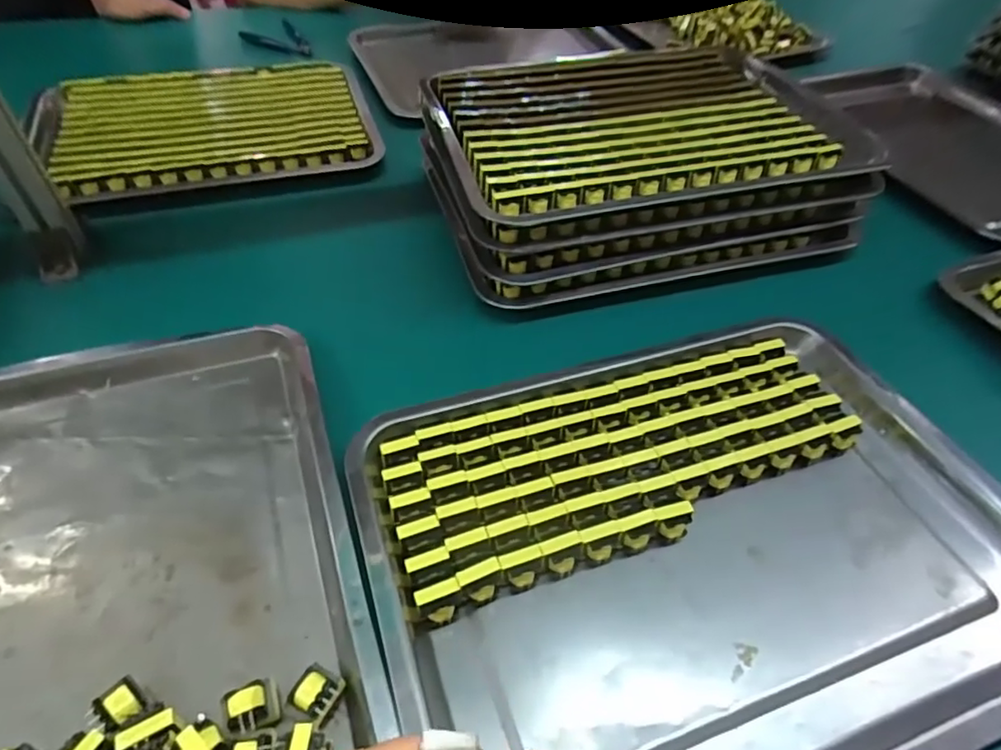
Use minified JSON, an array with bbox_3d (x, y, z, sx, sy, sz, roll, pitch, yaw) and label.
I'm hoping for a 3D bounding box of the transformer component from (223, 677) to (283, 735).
[{"bbox_3d":[-0.120,0.163,0.286,0.024,0.021,0.022,-18,51,-17],"label":"transformer component"}]

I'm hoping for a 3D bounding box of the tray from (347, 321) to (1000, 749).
[{"bbox_3d":[0.124,0.090,0.361,0.389,0.029,0.287,-13,50,-15],"label":"tray"}]

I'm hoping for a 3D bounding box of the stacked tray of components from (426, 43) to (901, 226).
[{"bbox_3d":[0.144,-0.261,0.587,0.423,0.026,0.283,-11,50,-13],"label":"stacked tray of components"}]

